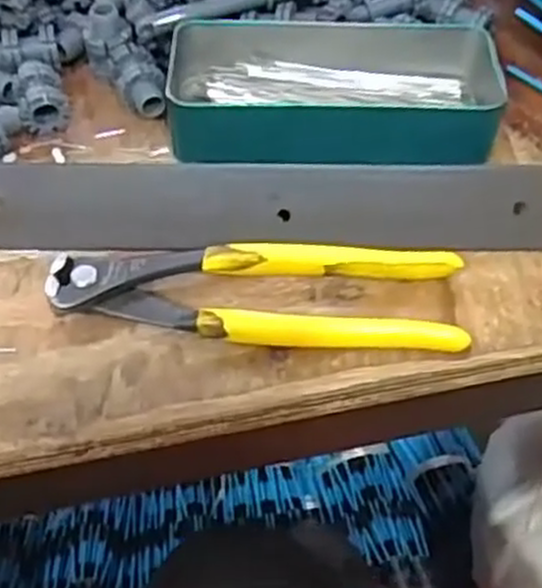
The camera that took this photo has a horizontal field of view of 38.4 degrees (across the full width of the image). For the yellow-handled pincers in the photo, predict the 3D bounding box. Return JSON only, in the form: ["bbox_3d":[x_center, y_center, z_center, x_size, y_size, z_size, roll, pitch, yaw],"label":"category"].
[{"bbox_3d":[-0.006,-0.001,0.315,0.164,0.012,0.045,2,53,1],"label":"yellow-handled pincers"}]

